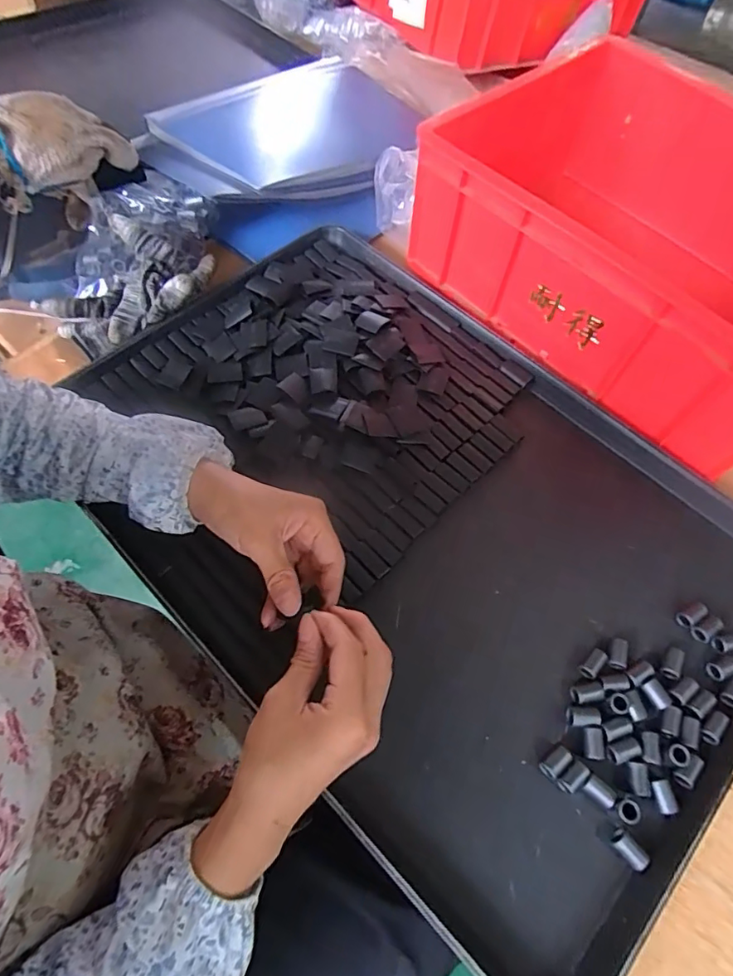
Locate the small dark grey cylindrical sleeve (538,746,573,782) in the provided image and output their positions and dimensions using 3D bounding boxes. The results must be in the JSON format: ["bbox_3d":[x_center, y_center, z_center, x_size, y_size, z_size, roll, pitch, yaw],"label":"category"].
[{"bbox_3d":[0.130,0.189,0.366,0.021,0.013,0.012,-38,69,-21],"label":"small dark grey cylindrical sleeve"}]

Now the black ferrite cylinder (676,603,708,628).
[{"bbox_3d":[0.257,0.100,0.418,0.022,0.010,0.012,-25,68,-15],"label":"black ferrite cylinder"}]

